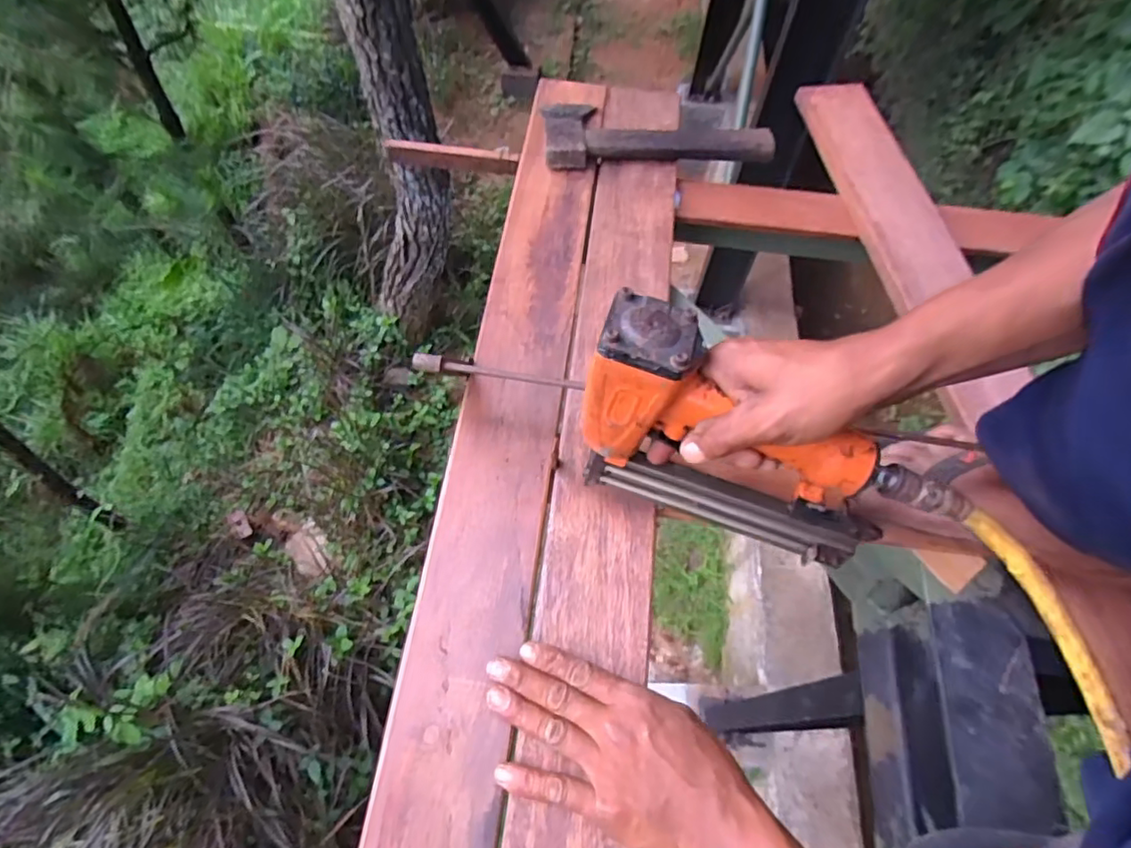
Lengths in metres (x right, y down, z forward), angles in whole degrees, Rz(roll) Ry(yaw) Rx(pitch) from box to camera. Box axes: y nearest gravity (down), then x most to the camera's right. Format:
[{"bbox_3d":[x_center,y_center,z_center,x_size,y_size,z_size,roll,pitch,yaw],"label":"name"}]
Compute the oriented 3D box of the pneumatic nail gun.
[{"bbox_3d":[0.136,0.015,0.416,0.243,0.158,0.067,18,63,7],"label":"pneumatic nail gun"}]

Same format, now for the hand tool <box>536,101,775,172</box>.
[{"bbox_3d":[0.105,-0.352,0.712,0.259,0.029,0.110,-4,62,-4],"label":"hand tool"}]

